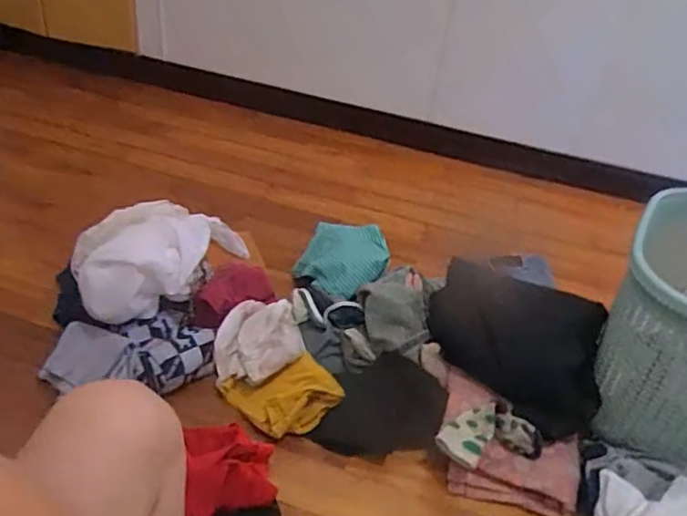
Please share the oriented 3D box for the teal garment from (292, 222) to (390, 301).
[{"bbox_3d":[-0.003,-0.003,1.322,0.198,0.089,0.201,12,36,6],"label":"teal garment"}]

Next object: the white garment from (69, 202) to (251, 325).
[{"bbox_3d":[-0.331,-0.007,1.148,0.336,0.146,0.152,-17,42,-30],"label":"white garment"}]

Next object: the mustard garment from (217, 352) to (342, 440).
[{"bbox_3d":[-0.106,0.243,1.032,0.208,0.073,0.127,1,36,-10],"label":"mustard garment"}]

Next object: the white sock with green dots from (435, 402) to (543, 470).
[{"bbox_3d":[0.233,0.284,0.971,0.168,0.071,0.086,-4,38,-16],"label":"white sock with green dots"}]

